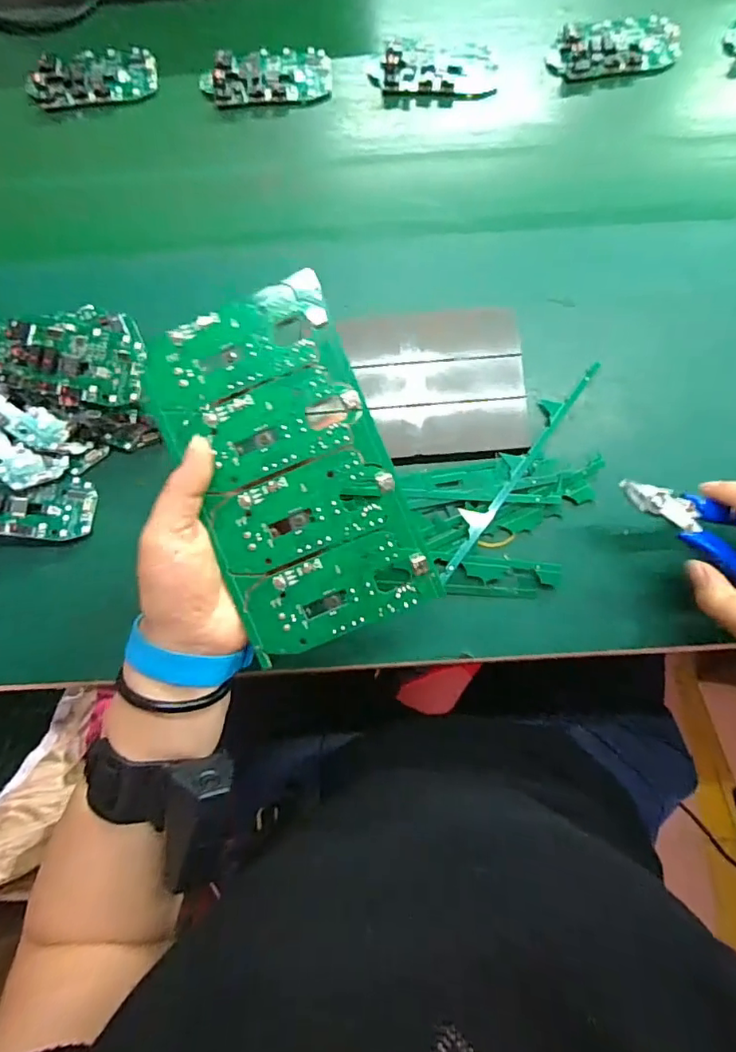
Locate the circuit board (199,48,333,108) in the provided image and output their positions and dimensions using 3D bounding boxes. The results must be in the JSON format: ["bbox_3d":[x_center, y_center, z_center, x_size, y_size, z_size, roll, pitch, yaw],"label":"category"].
[{"bbox_3d":[-0.079,-0.350,0.420,0.099,0.012,0.045,-6,82,0],"label":"circuit board"}]

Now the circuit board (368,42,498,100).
[{"bbox_3d":[0.052,-0.354,0.419,0.094,0.014,0.043,-3,82,0],"label":"circuit board"}]

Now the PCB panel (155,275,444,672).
[{"bbox_3d":[-0.043,-0.030,0.296,0.104,0.004,0.186,-22,91,0],"label":"PCB panel"}]

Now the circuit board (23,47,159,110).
[{"bbox_3d":[-0.215,-0.351,0.422,0.097,0.012,0.046,-4,82,0],"label":"circuit board"}]

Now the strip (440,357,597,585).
[{"bbox_3d":[0.098,-0.042,0.359,0.019,0.010,0.182,36,84,5],"label":"strip"}]

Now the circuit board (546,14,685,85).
[{"bbox_3d":[0.193,-0.373,0.421,0.100,0.014,0.048,-9,82,-1],"label":"circuit board"}]

